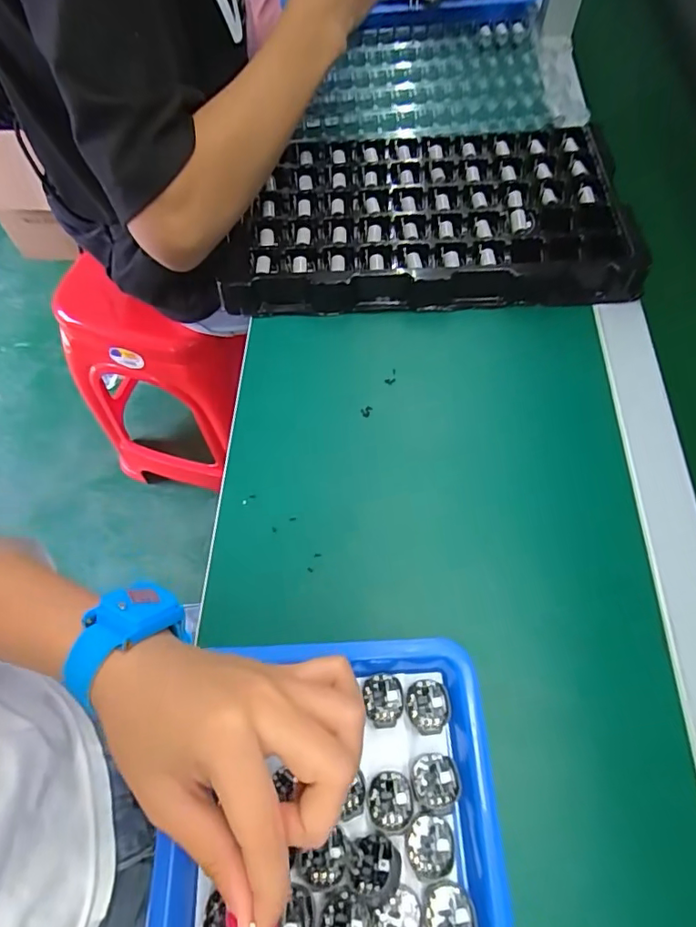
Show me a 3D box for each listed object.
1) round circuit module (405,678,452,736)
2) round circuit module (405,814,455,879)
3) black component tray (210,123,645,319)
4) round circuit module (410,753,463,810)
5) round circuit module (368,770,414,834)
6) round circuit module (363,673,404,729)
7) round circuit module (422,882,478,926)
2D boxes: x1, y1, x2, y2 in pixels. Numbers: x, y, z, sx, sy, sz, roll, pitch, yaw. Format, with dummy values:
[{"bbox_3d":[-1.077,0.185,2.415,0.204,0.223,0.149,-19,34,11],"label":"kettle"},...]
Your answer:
[{"bbox_3d":[0.047,0.143,0.306,0.025,0.009,0.029,-10,63,-1],"label":"round circuit module"},{"bbox_3d":[0.043,0.201,0.273,0.024,0.004,0.026,-2,63,3],"label":"round circuit module"},{"bbox_3d":[0.071,-0.233,0.489,0.350,0.032,0.206,-1,63,3],"label":"black component tray"},{"bbox_3d":[0.048,0.175,0.288,0.025,0.013,0.025,-2,63,3],"label":"round circuit module"},{"bbox_3d":[0.023,0.184,0.283,0.024,0.004,0.028,-10,63,-1],"label":"round circuit module"},{"bbox_3d":[0.022,0.141,0.310,0.022,0.008,0.029,-10,63,-1],"label":"round circuit module"},{"bbox_3d":[0.051,0.226,0.259,0.025,0.005,0.028,-13,63,-3],"label":"round circuit module"}]

